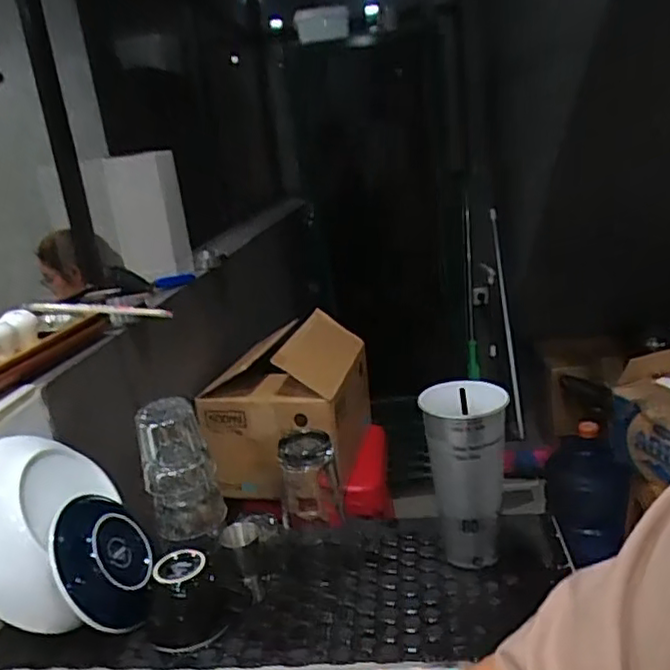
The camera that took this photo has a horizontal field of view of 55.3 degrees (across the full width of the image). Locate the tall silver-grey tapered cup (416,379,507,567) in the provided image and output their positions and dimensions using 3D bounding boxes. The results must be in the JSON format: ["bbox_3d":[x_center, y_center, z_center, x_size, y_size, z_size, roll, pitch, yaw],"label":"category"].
[{"bbox_3d":[0.135,0.140,0.654,0.077,0.180,0.077,-7,17,2],"label":"tall silver-grey tapered cup"}]

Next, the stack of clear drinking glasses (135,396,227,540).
[{"bbox_3d":[-0.164,0.145,0.685,0.074,0.138,0.073,-12,17,-16],"label":"stack of clear drinking glasses"}]

